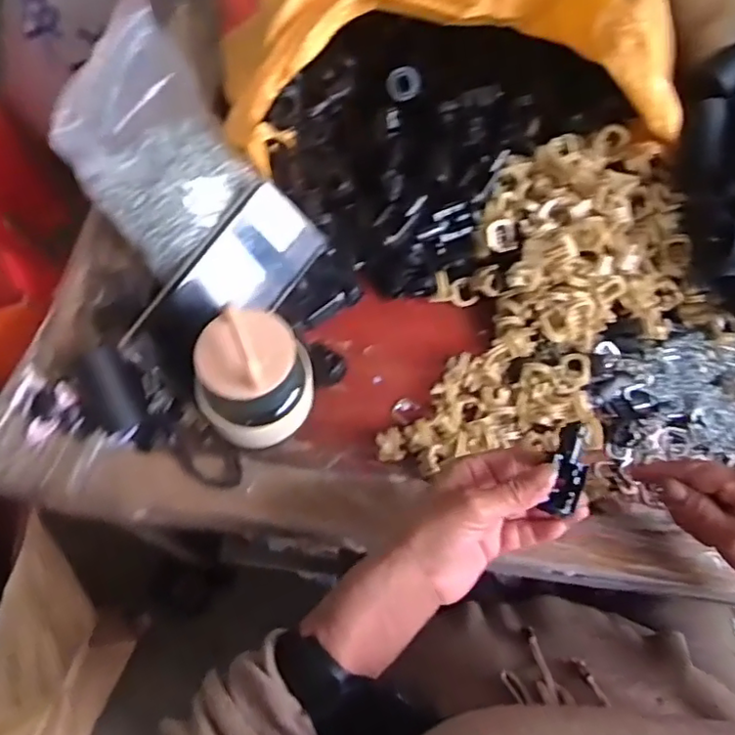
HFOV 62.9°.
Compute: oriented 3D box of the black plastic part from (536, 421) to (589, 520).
[{"bbox_3d":[0.117,0.058,0.349,0.020,0.010,0.051,8,93,1],"label":"black plastic part"}]

